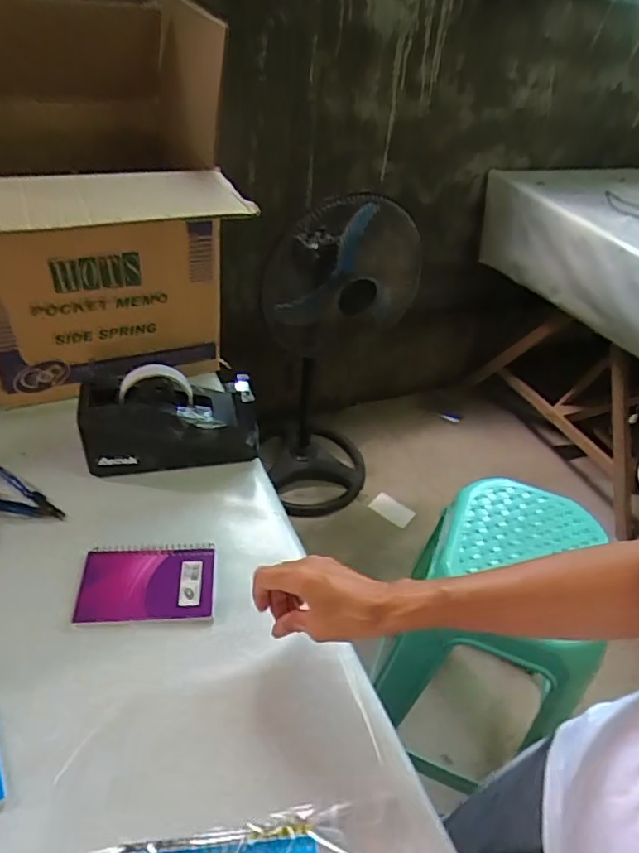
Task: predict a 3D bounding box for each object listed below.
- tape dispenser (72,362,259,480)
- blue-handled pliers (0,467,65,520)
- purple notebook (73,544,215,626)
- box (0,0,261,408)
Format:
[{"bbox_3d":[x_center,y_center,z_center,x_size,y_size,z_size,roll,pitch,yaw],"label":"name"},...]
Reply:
[{"bbox_3d":[-0.176,-0.010,0.657,0.195,0.110,0.075,-8,43,-18],"label":"tape dispenser"},{"bbox_3d":[-0.336,0.074,0.608,0.116,0.020,0.064,16,41,9],"label":"blue-handled pliers"},{"bbox_3d":[-0.170,0.152,0.551,0.128,0.012,0.087,1,41,-8],"label":"purple notebook"},{"bbox_3d":[-0.300,-0.267,0.709,0.326,0.402,0.491,-11,44,-21],"label":"box"}]

